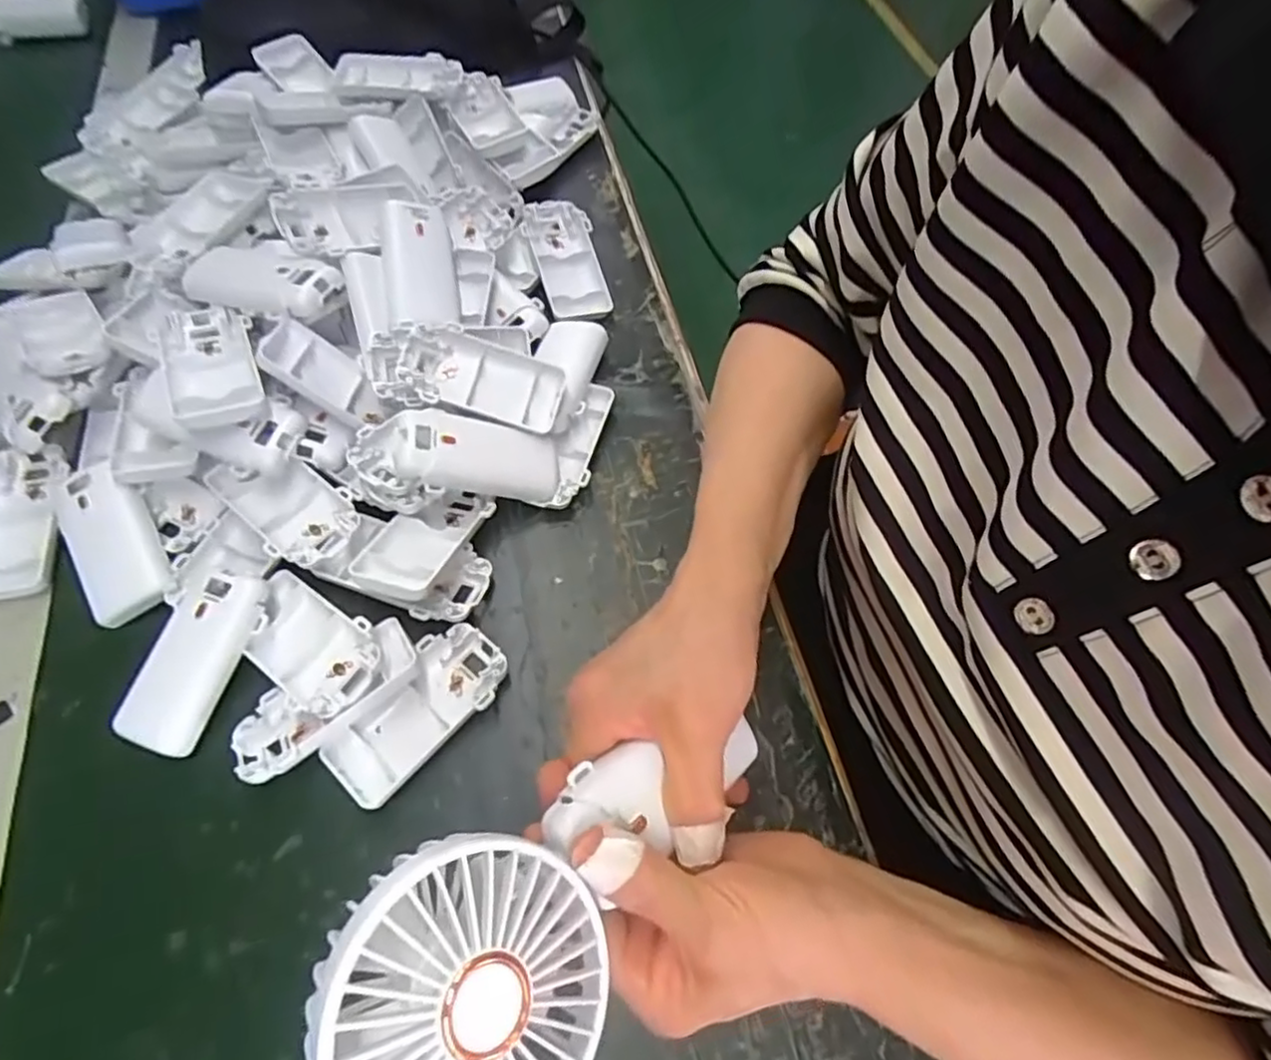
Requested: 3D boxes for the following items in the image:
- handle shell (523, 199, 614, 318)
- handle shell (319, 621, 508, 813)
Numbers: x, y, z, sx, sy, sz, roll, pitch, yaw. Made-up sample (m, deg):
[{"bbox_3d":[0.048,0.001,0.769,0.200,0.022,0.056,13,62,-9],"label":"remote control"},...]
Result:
[{"bbox_3d":[-0.051,-0.198,0.478,0.045,0.019,0.099,-16,64,-11],"label":"handle shell"},{"bbox_3d":[-0.108,0.091,0.334,0.047,0.016,0.092,37,67,16],"label":"handle shell"}]

